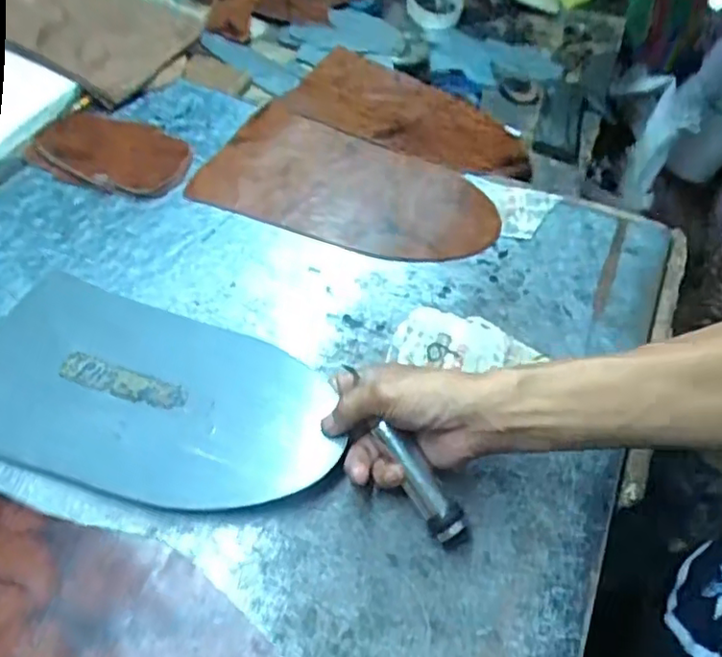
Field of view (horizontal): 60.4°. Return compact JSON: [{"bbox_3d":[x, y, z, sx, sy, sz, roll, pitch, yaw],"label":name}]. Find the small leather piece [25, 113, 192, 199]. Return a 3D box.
[{"bbox_3d":[-0.259,-0.190,0.657,0.151,0.016,0.110,14,54,5],"label":"small leather piece"}]

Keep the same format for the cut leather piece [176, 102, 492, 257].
[{"bbox_3d":[-0.012,-0.146,0.650,0.301,0.012,0.169,23,58,13],"label":"cut leather piece"}]

